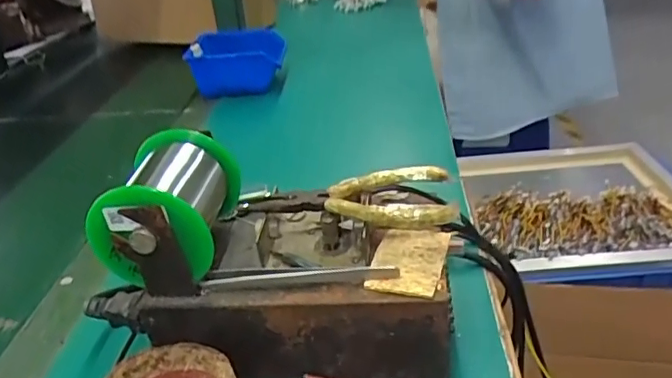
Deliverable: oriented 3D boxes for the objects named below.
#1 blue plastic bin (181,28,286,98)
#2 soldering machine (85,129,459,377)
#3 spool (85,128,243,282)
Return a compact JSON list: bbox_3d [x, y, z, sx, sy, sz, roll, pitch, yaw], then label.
[{"bbox_3d":[-0.140,-0.192,0.830,0.119,0.067,0.147,-6,31,0],"label":"blue plastic bin"},{"bbox_3d":[-0.040,0.045,0.349,0.218,0.131,0.093,-1,31,9],"label":"soldering machine"},{"bbox_3d":[-0.100,0.013,0.342,0.068,0.072,0.078,-3,31,6],"label":"spool"}]

